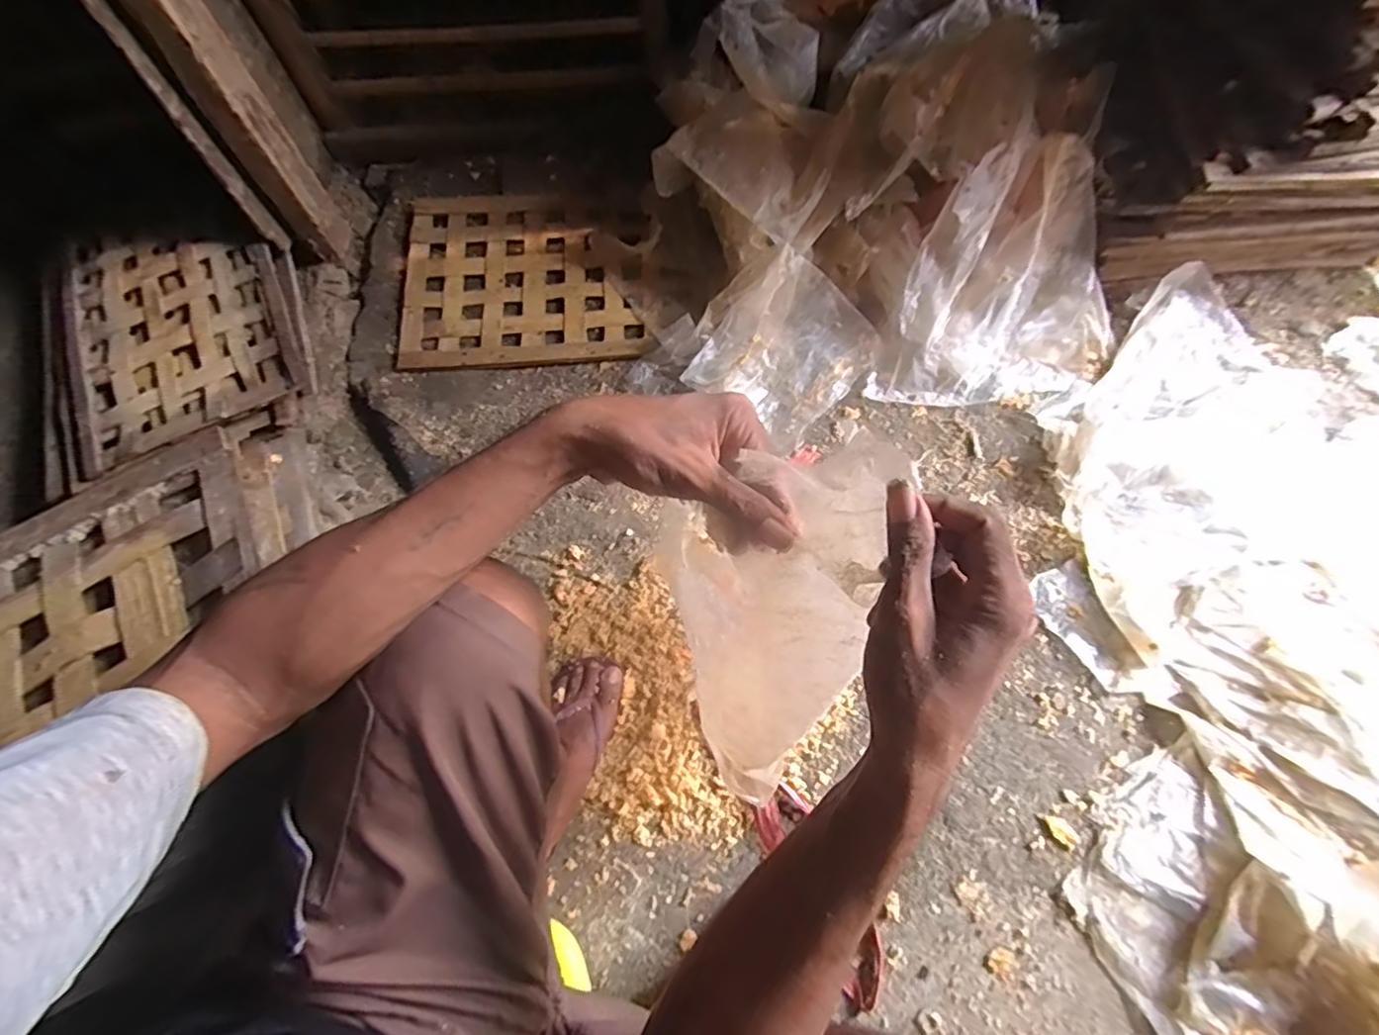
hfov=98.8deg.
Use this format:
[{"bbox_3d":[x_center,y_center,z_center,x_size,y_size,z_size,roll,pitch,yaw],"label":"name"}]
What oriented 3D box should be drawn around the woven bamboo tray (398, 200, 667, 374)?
[{"bbox_3d":[-0.281,-0.433,1.053,0.447,0.031,0.347,-2,70,2],"label":"woven bamboo tray"}]

